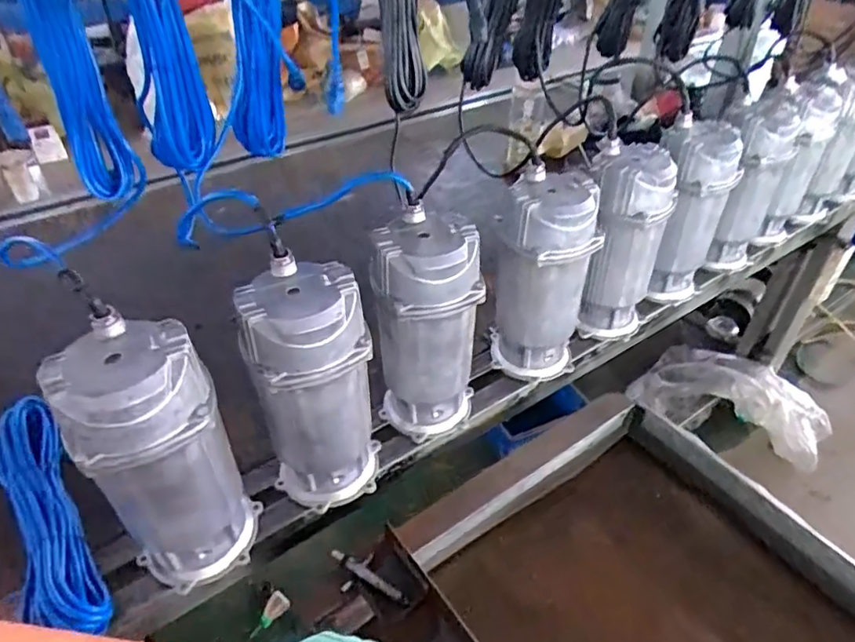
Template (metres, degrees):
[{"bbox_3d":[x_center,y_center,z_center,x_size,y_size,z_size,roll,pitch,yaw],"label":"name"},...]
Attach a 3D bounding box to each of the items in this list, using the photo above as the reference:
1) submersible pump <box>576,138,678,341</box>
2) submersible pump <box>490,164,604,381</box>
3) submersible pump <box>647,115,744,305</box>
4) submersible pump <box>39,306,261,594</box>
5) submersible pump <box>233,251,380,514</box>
[{"bbox_3d":[0.305,-0.115,0.908,0.119,0.289,0.118,12,41,15],"label":"submersible pump"},{"bbox_3d":[0.165,-0.051,0.839,0.134,0.296,0.113,9,41,11],"label":"submersible pump"},{"bbox_3d":[0.434,-0.171,0.970,0.121,0.295,0.111,16,42,19],"label":"submersible pump"},{"bbox_3d":[-0.268,0.147,0.591,0.121,0.300,0.112,-25,45,-27],"label":"submersible pump"},{"bbox_3d":[-0.129,0.087,0.669,0.127,0.294,0.110,-10,41,-12],"label":"submersible pump"}]

